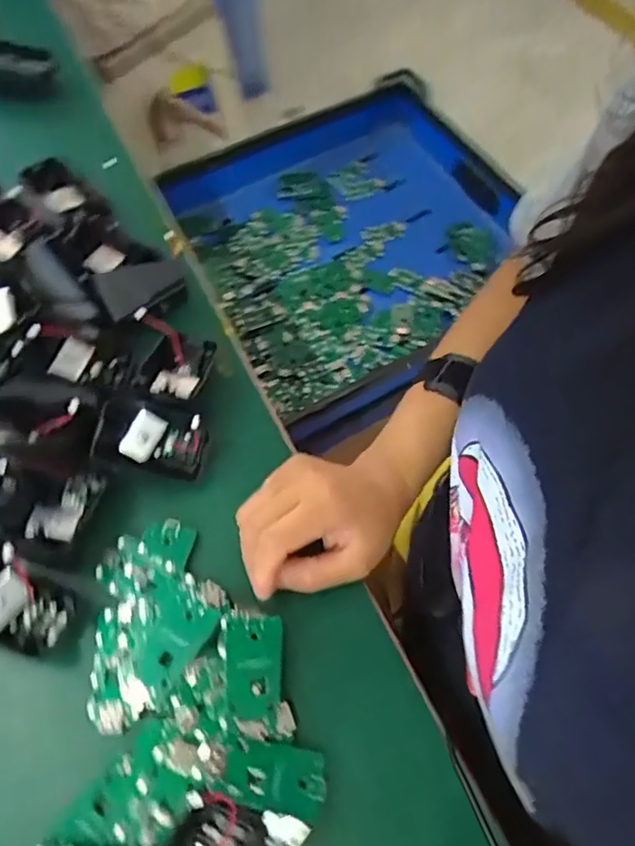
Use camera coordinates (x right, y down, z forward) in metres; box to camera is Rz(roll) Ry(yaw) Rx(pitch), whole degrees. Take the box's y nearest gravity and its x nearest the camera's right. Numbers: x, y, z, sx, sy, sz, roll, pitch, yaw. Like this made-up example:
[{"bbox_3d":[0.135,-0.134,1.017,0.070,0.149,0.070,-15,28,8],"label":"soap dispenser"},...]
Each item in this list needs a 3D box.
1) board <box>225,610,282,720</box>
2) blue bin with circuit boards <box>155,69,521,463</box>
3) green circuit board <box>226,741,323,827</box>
[{"bbox_3d":[-0.036,0.133,0.335,0.030,0.004,0.054,2,71,-8],"label":"board"},{"bbox_3d":[0.066,-0.267,0.888,0.486,0.094,0.452,-28,65,-14],"label":"blue bin with circuit boards"},{"bbox_3d":[-0.022,0.185,0.314,0.053,0.009,0.030,17,48,-15],"label":"green circuit board"}]

